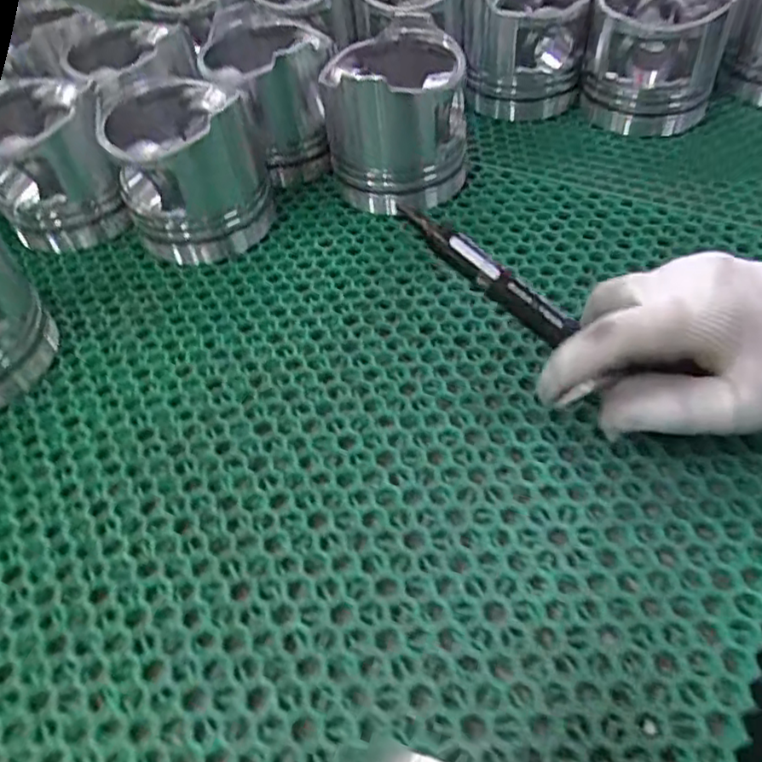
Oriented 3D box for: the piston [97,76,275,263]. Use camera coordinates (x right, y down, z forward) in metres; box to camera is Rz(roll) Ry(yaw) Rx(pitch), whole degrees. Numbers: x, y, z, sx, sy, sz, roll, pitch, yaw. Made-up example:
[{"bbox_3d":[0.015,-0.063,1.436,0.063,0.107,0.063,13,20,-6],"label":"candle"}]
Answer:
[{"bbox_3d":[-0.121,-0.136,0.413,0.086,0.086,0.092,-19,51,-11],"label":"piston"}]

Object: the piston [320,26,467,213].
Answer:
[{"bbox_3d":[0.011,-0.170,0.430,0.089,0.086,0.092,0,50,5],"label":"piston"}]

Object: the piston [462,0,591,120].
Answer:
[{"bbox_3d":[0.111,-0.269,0.511,0.086,0.091,0.092,4,50,9],"label":"piston"}]

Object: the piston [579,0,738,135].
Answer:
[{"bbox_3d":[0.207,-0.250,0.491,0.089,0.089,0.110,15,53,18],"label":"piston"}]

